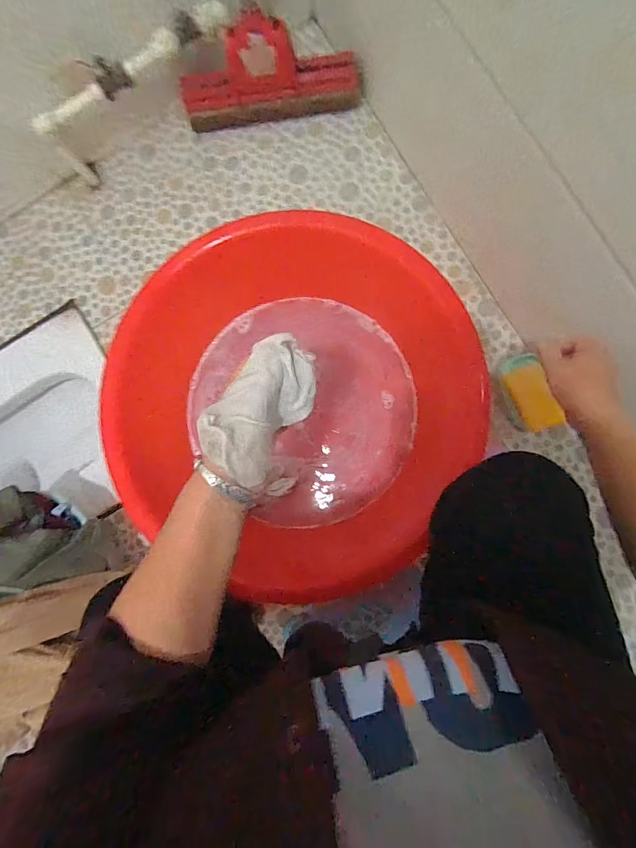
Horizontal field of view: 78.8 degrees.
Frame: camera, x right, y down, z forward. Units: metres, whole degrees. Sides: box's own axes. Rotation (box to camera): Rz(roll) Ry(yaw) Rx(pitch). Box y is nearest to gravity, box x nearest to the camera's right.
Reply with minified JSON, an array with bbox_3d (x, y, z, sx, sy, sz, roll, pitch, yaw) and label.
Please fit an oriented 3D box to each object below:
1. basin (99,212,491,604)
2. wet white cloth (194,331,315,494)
[{"bbox_3d":[-0.046,-0.012,0.628,0.518,0.172,0.564,0,86,6],"label":"basin"},{"bbox_3d":[-0.044,-0.019,0.315,0.061,0.066,0.113,29,90,7],"label":"wet white cloth"}]

